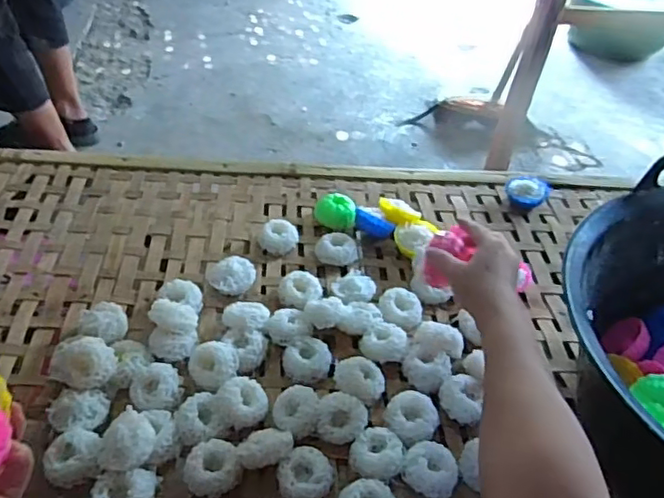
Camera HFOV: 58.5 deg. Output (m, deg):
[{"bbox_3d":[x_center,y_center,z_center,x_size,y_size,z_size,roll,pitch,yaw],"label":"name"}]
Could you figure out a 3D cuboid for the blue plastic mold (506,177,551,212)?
[{"bbox_3d":[0.304,-0.088,0.929,0.062,0.036,0.066,22,46,18],"label":"blue plastic mold"}]

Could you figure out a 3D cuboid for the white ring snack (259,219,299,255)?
[{"bbox_3d":[-0.071,-0.015,0.794,0.052,0.028,0.048,1,43,-4],"label":"white ring snack"}]

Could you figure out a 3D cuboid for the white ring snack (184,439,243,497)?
[{"bbox_3d":[-0.111,0.202,0.550,0.050,0.024,0.045,-16,47,-21],"label":"white ring snack"}]

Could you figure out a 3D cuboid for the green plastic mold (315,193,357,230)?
[{"bbox_3d":[0.005,-0.052,0.841,0.054,0.032,0.052,3,43,-2],"label":"green plastic mold"}]

